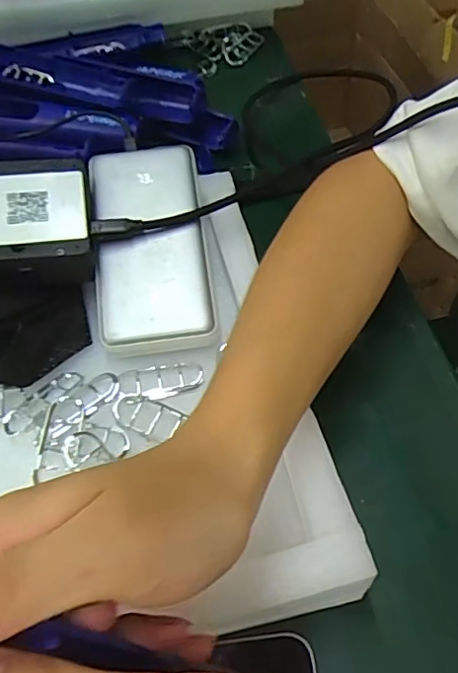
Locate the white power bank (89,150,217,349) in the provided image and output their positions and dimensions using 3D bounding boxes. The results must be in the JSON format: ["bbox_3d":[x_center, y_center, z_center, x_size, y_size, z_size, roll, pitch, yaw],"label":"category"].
[{"bbox_3d":[-0.051,-0.061,0.355,0.069,0.016,0.136,-5,70,-7],"label":"white power bank"}]

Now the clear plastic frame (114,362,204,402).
[{"bbox_3d":[-0.040,0.028,0.336,0.050,0.008,0.023,-11,56,-3],"label":"clear plastic frame"}]

